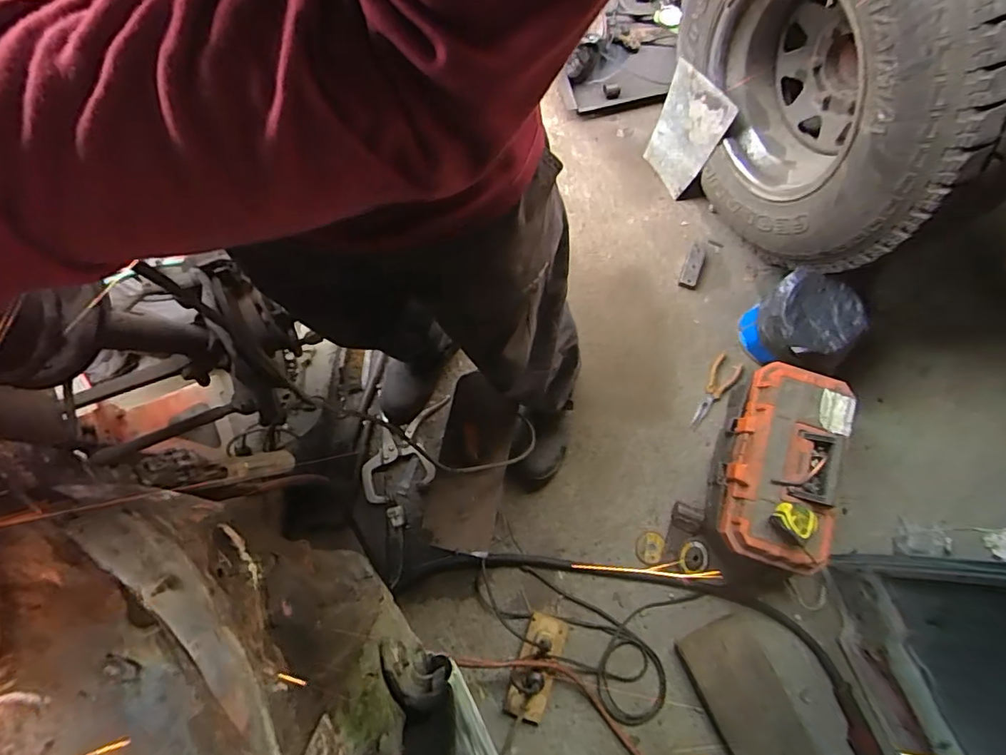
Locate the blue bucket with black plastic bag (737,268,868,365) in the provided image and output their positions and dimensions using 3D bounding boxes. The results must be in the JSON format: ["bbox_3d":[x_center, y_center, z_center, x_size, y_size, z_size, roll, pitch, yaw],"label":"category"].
[{"bbox_3d":[0.617,-0.111,1.120,0.152,0.206,0.180,-35,80,-8],"label":"blue bucket with black plastic bag"}]

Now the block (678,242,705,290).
[{"bbox_3d":[0.463,-0.272,1.279,0.045,0.026,0.123,18,78,3],"label":"block"}]

